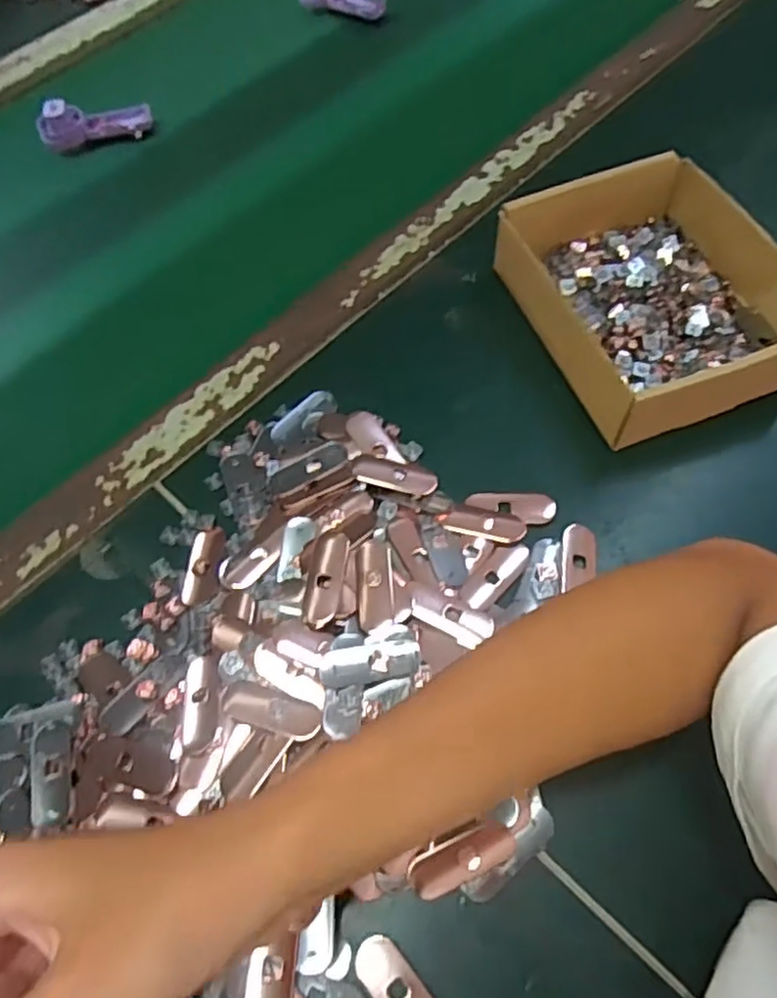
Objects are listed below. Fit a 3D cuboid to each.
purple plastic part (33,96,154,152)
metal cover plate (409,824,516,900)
[{"bbox_3d":[-0.254,-0.328,0.592,0.092,0.025,0.033,-18,62,-5],"label":"purple plastic part"},{"bbox_3d":[0.033,0.161,0.307,0.048,0.007,0.017,-21,62,-7],"label":"metal cover plate"}]

